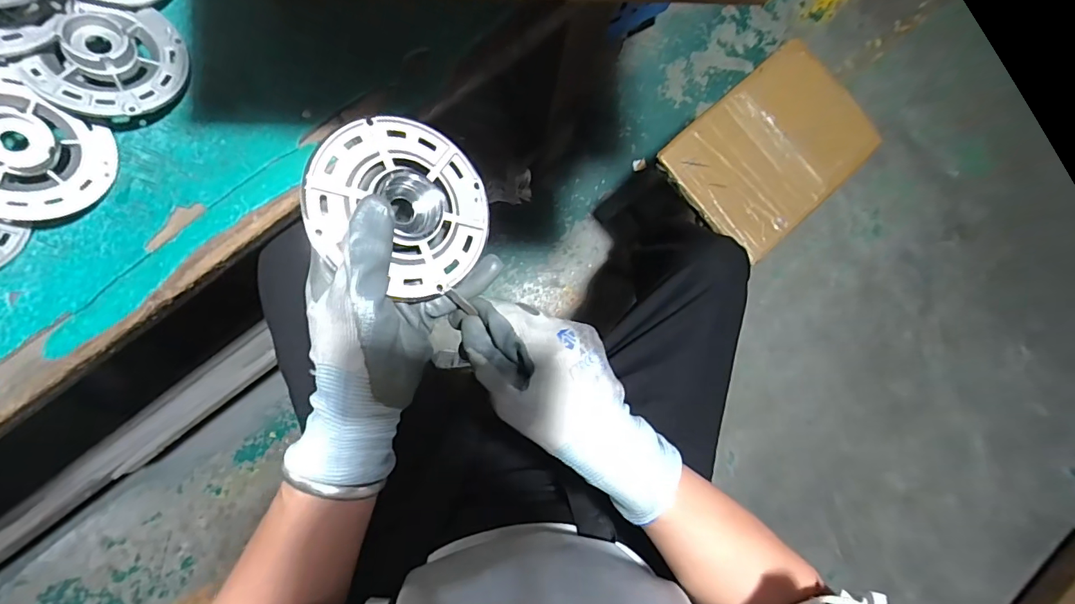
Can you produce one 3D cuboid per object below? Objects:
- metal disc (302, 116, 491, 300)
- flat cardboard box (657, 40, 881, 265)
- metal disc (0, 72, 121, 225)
[{"bbox_3d":[-0.078,-0.059,0.285,0.107,0.013,0.100,4,82,-33],"label":"metal disc"},{"bbox_3d":[0.372,-0.239,0.754,0.309,0.050,0.234,-41,91,-7],"label":"flat cardboard box"},{"bbox_3d":[-0.386,-0.111,0.347,0.105,0.023,0.095,31,69,-38],"label":"metal disc"}]

